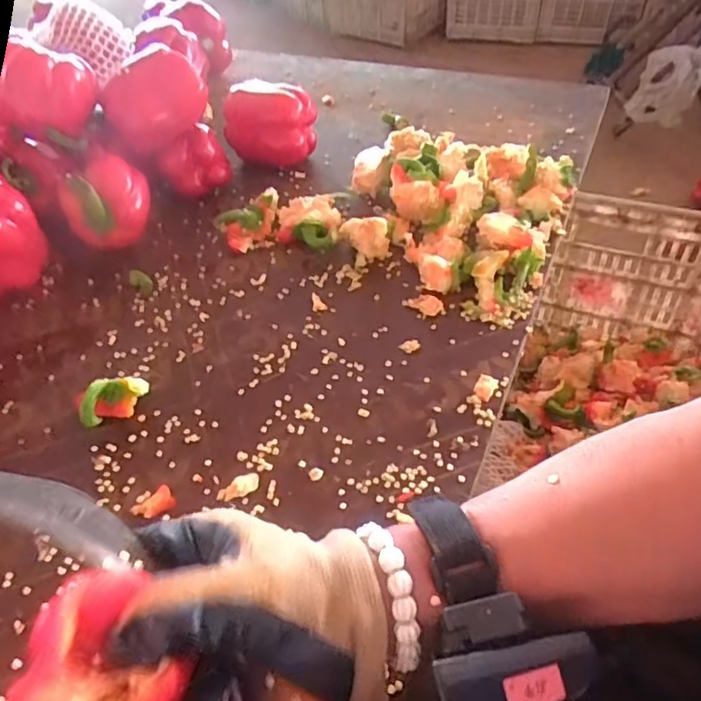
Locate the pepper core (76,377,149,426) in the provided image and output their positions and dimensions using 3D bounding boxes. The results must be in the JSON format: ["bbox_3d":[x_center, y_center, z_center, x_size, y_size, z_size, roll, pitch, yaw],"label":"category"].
[{"bbox_3d":[-0.170,0.036,0.430,0.048,0.032,0.020,-26,50,-18],"label":"pepper core"}]

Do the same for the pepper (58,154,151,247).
[{"bbox_3d":[-0.235,-0.145,0.575,0.080,0.075,0.085,-26,50,-18],"label":"pepper"}]

